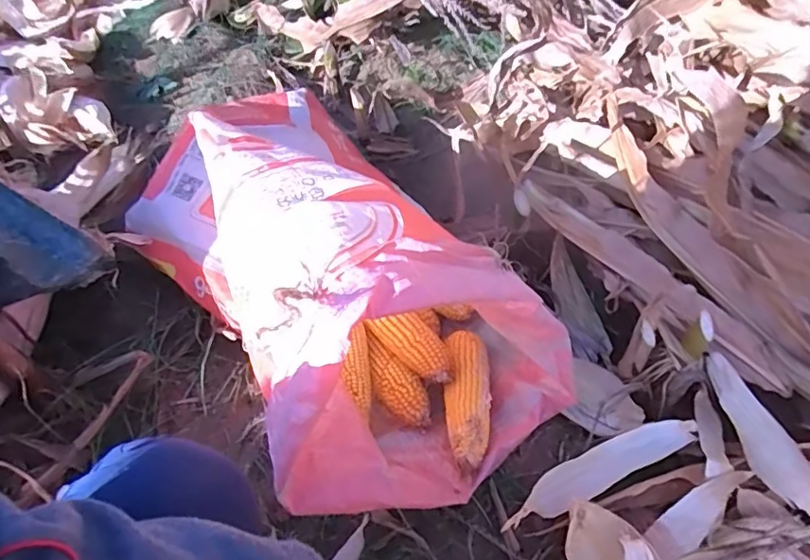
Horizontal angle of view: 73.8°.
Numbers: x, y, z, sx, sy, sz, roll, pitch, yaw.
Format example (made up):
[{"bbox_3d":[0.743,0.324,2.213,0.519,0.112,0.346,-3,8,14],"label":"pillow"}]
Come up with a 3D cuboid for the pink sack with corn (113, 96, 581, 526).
[{"bbox_3d":[-0.141,-0.070,0.731,0.349,0.306,0.751,-28,54,-20],"label":"pink sack with corn"}]

